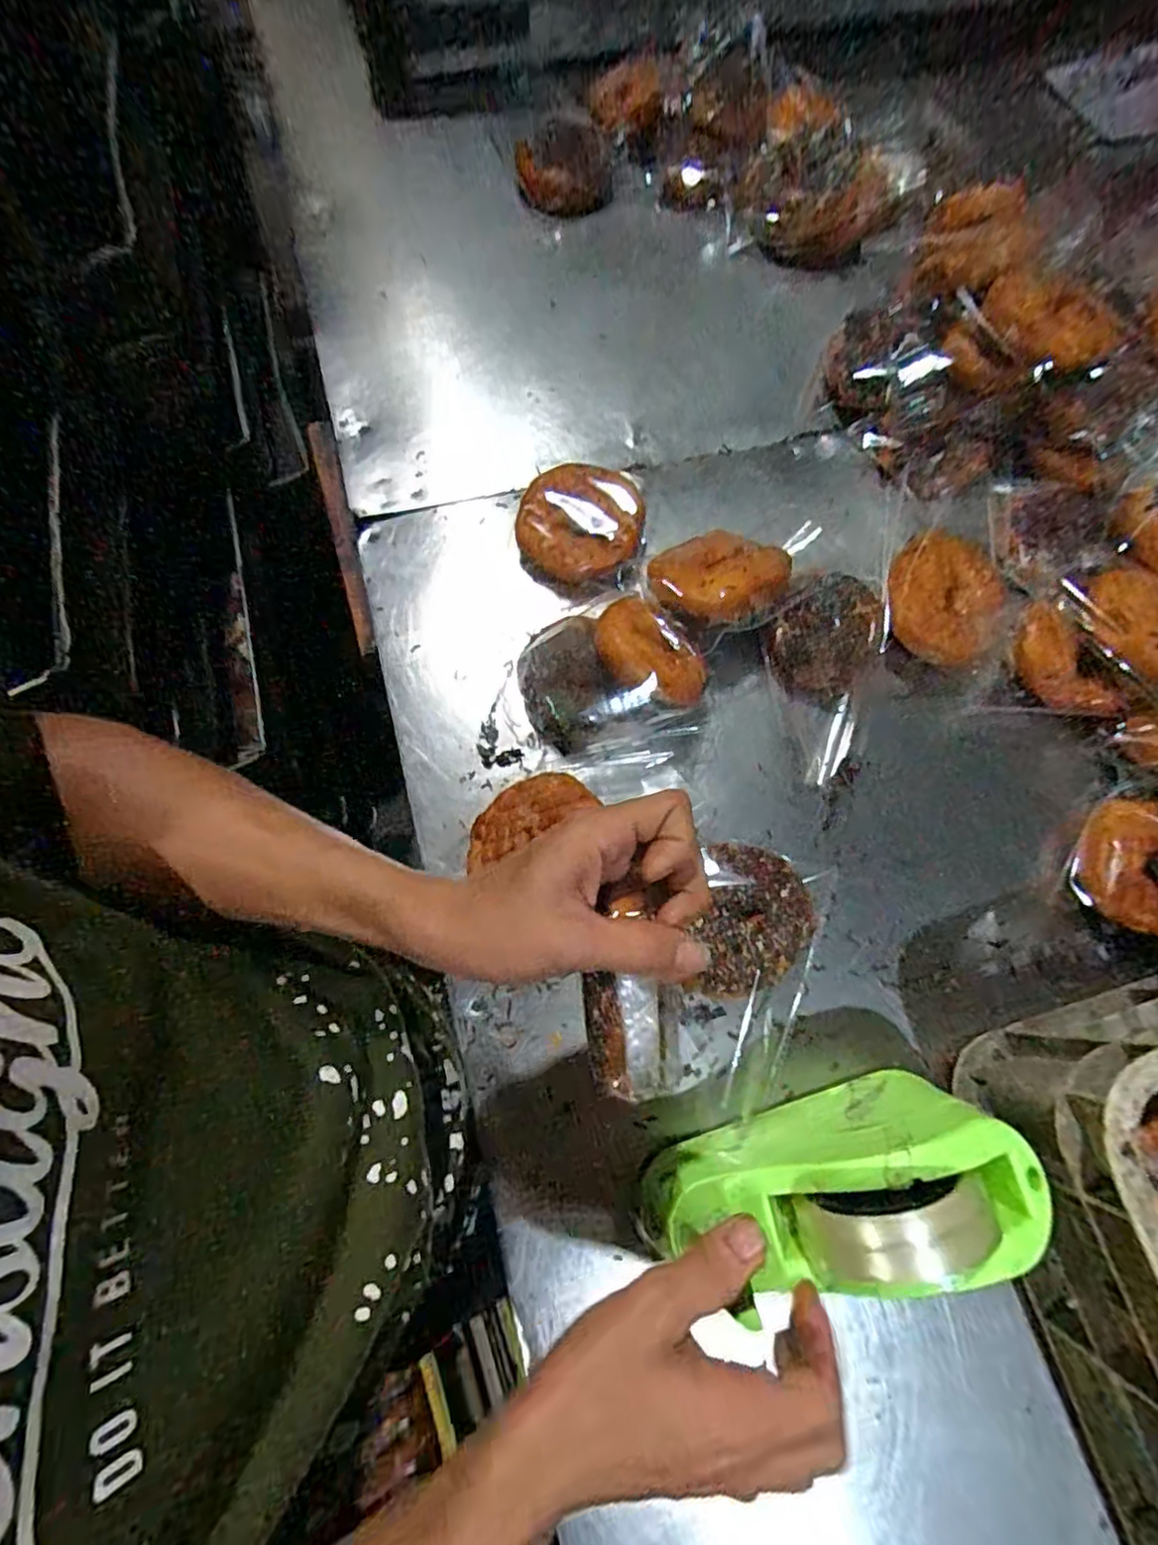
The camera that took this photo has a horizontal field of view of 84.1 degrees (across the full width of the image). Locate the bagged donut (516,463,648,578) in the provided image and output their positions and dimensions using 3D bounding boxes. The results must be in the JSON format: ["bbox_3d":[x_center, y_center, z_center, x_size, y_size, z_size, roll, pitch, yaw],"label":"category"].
[{"bbox_3d":[0.002,-0.201,0.531,0.098,0.048,0.105,0,72,-1],"label":"bagged donut"}]

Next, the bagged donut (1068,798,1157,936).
[{"bbox_3d":[0.408,0.069,0.470,0.077,0.034,0.092,13,73,22],"label":"bagged donut"}]

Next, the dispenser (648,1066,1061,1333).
[{"bbox_3d":[0.142,0.231,0.356,0.194,0.121,0.069,-10,74,-4],"label":"dispenser"}]

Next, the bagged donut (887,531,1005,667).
[{"bbox_3d":[0.287,-0.137,0.503,0.092,0.029,0.091,38,76,10],"label":"bagged donut"}]

